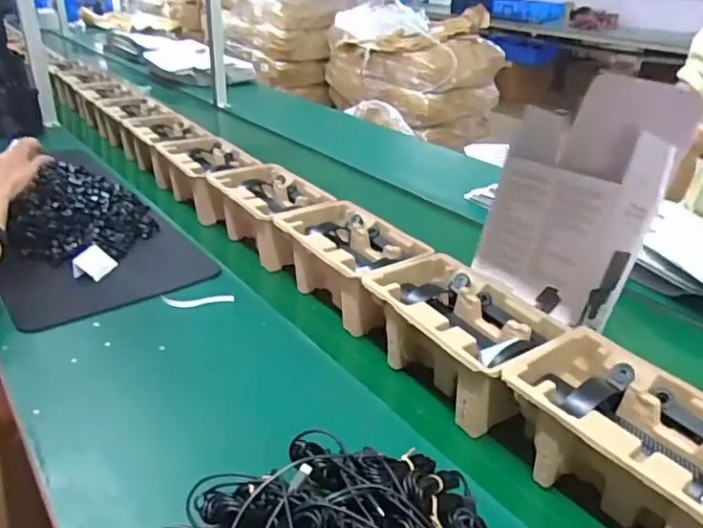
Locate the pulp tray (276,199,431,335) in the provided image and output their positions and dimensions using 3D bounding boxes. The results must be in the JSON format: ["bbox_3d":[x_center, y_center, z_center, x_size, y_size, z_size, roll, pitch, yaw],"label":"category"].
[{"bbox_3d":[-0.002,0.005,0.860,0.148,0.111,0.238,-17,32,-33],"label":"pulp tray"}]

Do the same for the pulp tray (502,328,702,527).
[{"bbox_3d":[0.269,0.183,0.553,0.145,0.113,0.233,-18,33,-36],"label":"pulp tray"}]

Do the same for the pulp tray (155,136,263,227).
[{"bbox_3d":[-0.275,-0.163,1.143,0.152,0.118,0.215,-17,32,-34],"label":"pulp tray"}]

